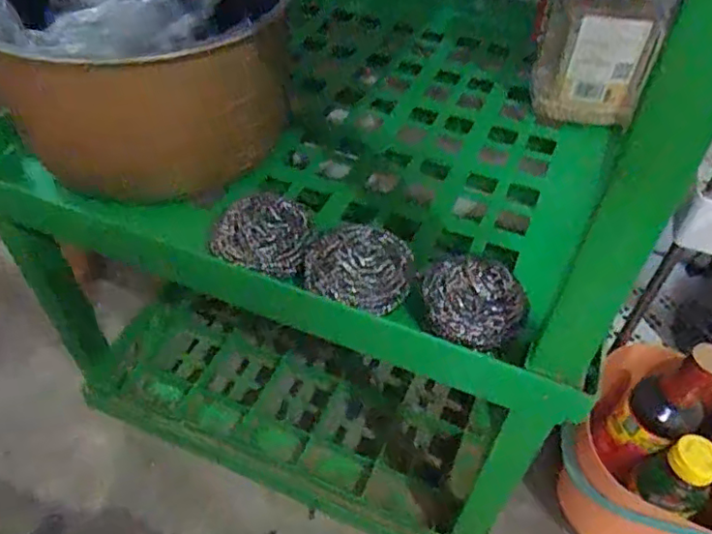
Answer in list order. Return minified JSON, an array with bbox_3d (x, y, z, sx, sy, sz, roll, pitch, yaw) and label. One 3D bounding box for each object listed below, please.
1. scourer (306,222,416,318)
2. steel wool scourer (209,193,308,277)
[{"bbox_3d":[0.002,-0.002,0.374,0.066,0.032,0.052,8,48,6],"label":"scourer"},{"bbox_3d":[-0.064,-0.024,0.397,0.059,0.026,0.055,4,48,2],"label":"steel wool scourer"}]

